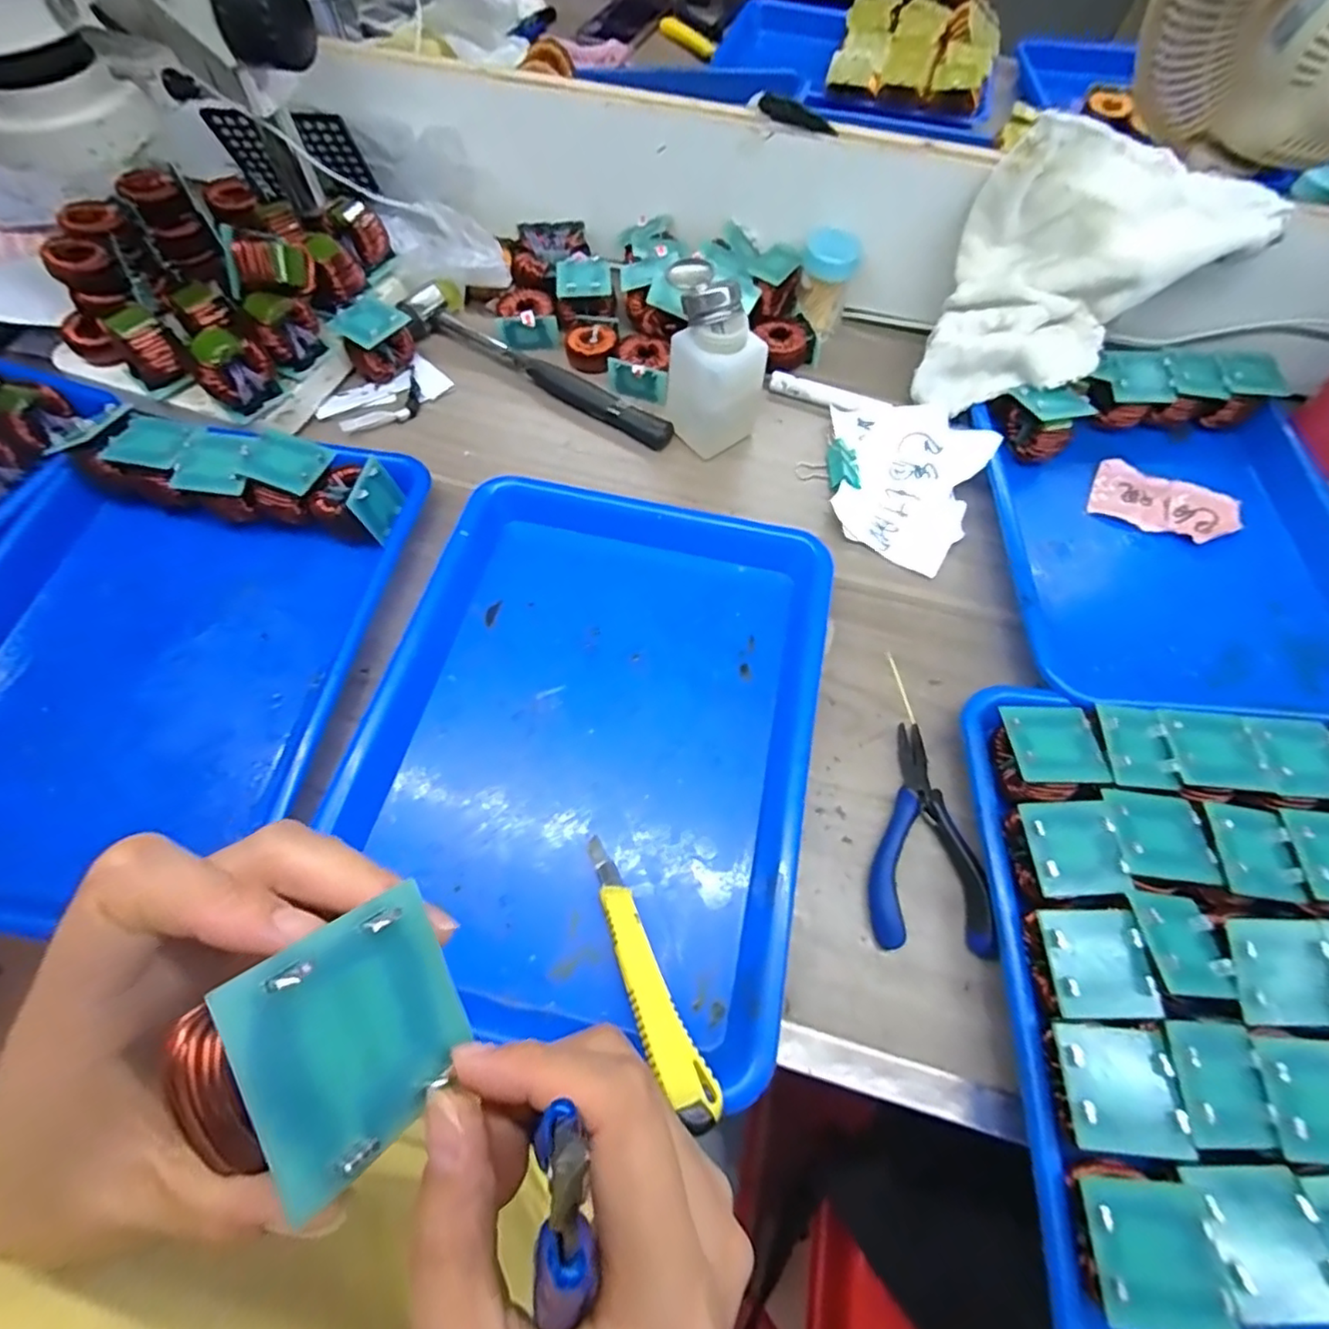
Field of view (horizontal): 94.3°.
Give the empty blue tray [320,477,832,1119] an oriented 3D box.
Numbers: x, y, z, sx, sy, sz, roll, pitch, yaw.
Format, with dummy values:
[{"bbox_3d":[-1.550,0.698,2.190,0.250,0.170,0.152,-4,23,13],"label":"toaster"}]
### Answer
[{"bbox_3d":[-0.041,0.034,0.369,0.255,0.037,0.327,10,66,3],"label":"empty blue tray"}]

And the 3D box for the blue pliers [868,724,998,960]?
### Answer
[{"bbox_3d":[0.144,0.092,0.345,0.061,0.023,0.125,2,66,-1],"label":"blue pliers"}]

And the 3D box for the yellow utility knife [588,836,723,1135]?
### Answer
[{"bbox_3d":[-0.012,0.146,0.299,0.021,0.005,0.138,-22,49,-11],"label":"yellow utility knife"}]

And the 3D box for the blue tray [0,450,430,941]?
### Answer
[{"bbox_3d":[-0.311,-0.008,0.373,0.239,0.032,0.314,10,66,3],"label":"blue tray"}]

